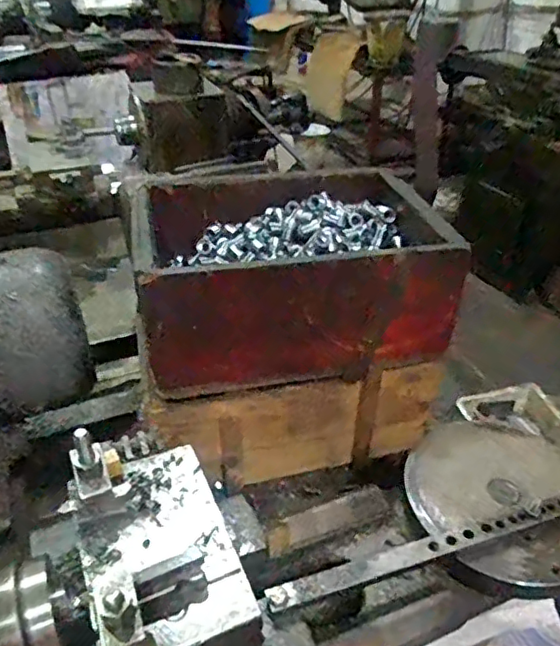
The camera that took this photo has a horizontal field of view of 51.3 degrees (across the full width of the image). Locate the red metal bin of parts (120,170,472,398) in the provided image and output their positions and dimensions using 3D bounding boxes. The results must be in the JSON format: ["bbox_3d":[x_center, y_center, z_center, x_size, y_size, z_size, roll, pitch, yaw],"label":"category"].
[{"bbox_3d":[0.009,-0.062,0.712,0.342,0.148,0.239,-8,36,-10],"label":"red metal bin of parts"}]

